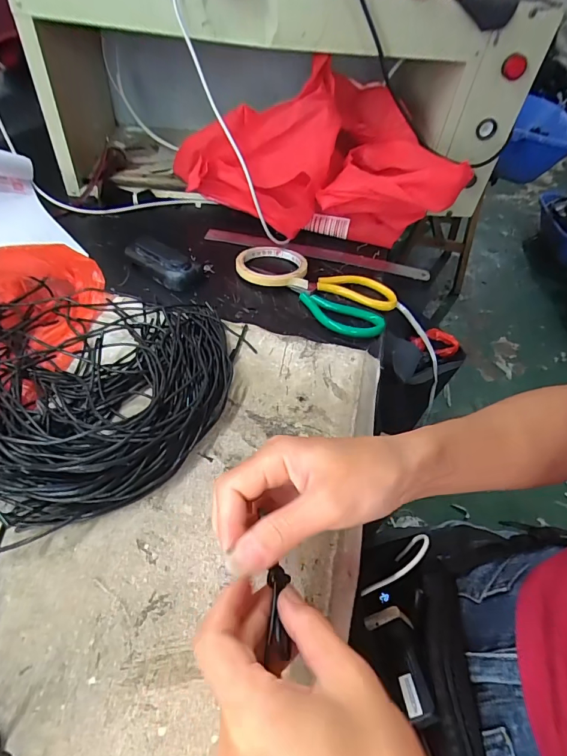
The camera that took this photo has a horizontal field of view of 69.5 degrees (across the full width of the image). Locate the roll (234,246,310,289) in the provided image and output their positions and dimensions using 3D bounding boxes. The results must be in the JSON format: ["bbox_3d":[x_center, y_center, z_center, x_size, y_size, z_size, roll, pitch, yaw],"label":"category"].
[{"bbox_3d":[-0.014,-0.151,0.545,0.094,0.021,0.094,4,48,-4],"label":"roll"}]

